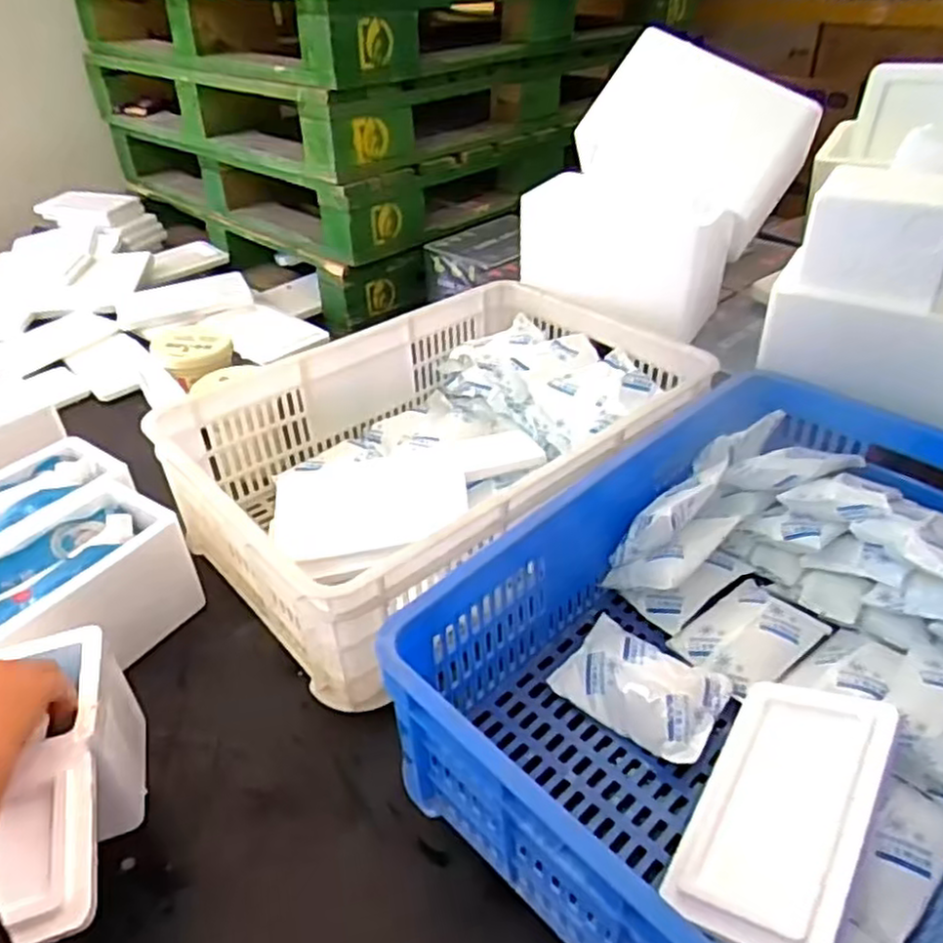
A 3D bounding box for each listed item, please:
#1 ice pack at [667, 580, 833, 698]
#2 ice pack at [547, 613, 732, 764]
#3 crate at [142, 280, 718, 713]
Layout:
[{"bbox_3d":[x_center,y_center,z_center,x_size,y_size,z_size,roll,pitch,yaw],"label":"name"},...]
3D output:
[{"bbox_3d":[0.284,0.160,0.723,0.140,0.034,0.098,-26,43,-29],"label":"ice pack"},{"bbox_3d":[0.161,0.201,0.682,0.151,0.053,0.102,23,43,30],"label":"ice pack"},{"bbox_3d":[-0.026,-0.031,0.890,0.585,0.162,0.405,-29,44,-31],"label":"crate"}]

